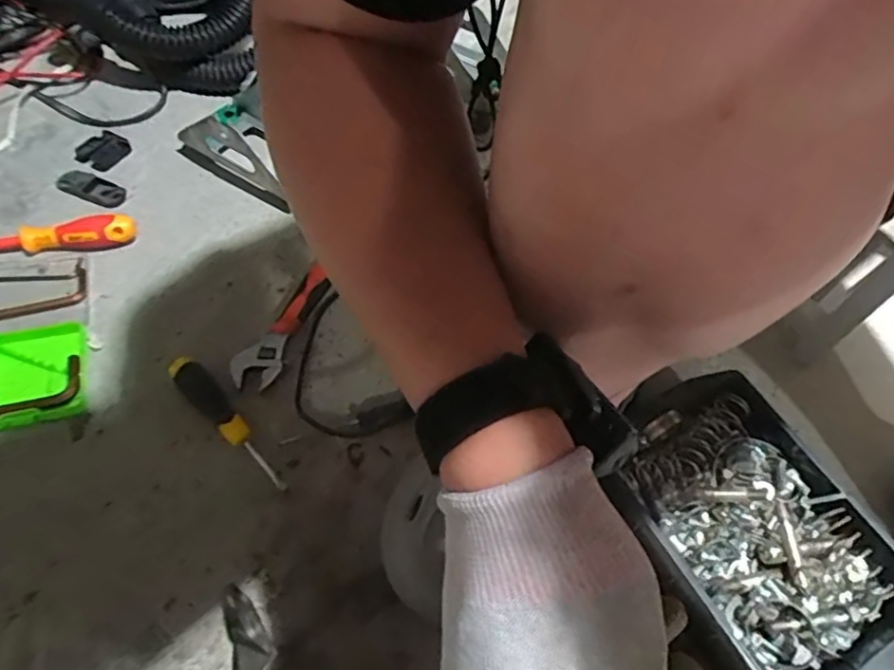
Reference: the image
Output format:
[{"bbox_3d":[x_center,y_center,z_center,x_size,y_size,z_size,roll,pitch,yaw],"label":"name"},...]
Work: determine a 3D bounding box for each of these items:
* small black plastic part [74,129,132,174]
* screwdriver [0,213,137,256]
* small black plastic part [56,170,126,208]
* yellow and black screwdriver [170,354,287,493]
[{"bbox_3d":[-0.412,-0.221,0.739,0.043,0.016,0.053,25,58,11],"label":"small black plastic part"},{"bbox_3d":[-0.456,-0.099,0.644,0.237,0.040,0.030,-7,58,-9],"label":"screwdriver"},{"bbox_3d":[-0.408,-0.169,0.706,0.084,0.013,0.037,22,58,9],"label":"small black plastic part"},{"bbox_3d":[-0.199,0.077,0.566,0.155,0.025,0.027,38,60,19],"label":"yellow and black screwdriver"}]

